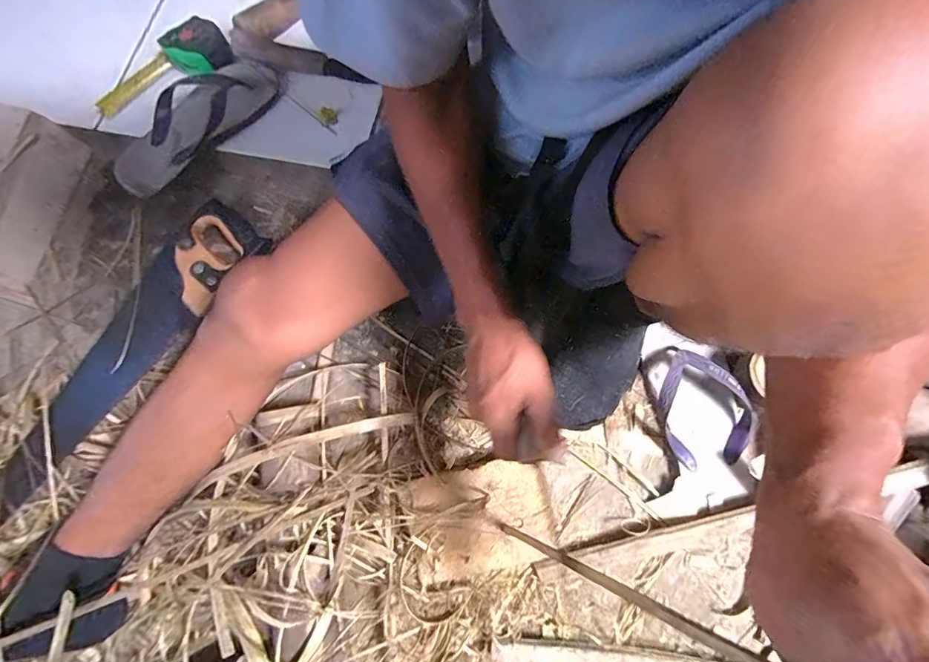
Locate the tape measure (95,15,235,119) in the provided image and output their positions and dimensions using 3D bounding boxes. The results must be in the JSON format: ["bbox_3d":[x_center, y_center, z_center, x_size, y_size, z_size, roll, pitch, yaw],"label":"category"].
[{"bbox_3d":[-0.448,-0.386,0.624,0.202,0.044,0.084,-39,77,-10],"label":"tape measure"}]

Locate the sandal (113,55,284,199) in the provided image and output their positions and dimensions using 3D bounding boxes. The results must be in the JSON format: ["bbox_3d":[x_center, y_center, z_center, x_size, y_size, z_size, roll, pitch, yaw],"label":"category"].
[{"bbox_3d":[-0.384,-0.295,0.602,0.115,0.046,0.255,35,77,10],"label":"sandal"}]

